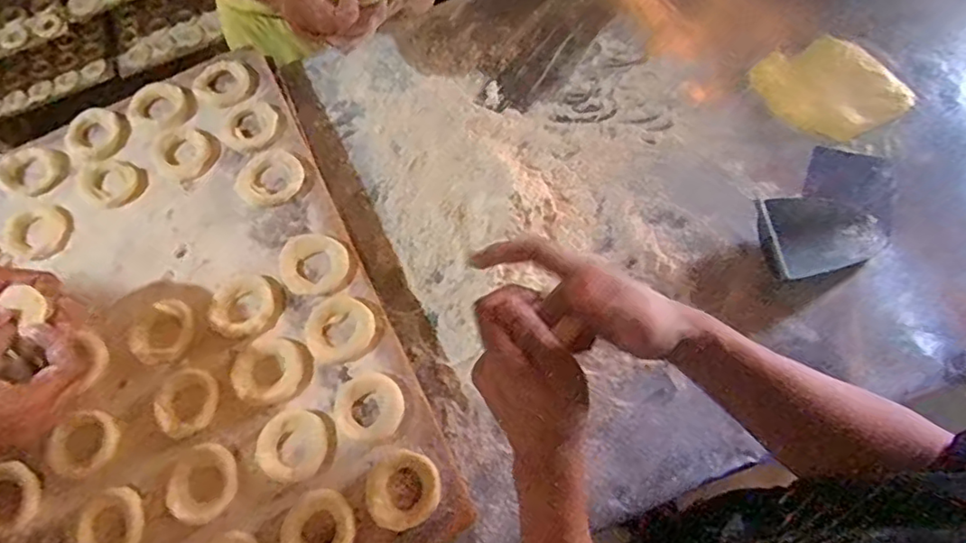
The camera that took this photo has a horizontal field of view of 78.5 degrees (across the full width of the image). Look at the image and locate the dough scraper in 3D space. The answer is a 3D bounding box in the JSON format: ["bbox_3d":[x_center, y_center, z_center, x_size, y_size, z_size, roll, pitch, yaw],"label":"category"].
[{"bbox_3d":[0.332,-0.040,0.576,0.113,0.015,0.080,-14,69,1],"label":"dough scraper"}]

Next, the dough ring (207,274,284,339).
[{"bbox_3d":[-0.234,0.033,0.582,0.065,0.010,0.066,-2,69,5],"label":"dough ring"}]

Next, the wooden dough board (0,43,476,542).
[{"bbox_3d":[-0.323,0.056,0.592,0.419,0.035,0.593,-27,69,-4],"label":"wooden dough board"}]

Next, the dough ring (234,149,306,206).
[{"bbox_3d":[-0.230,-0.101,0.637,0.072,0.016,0.057,-23,69,-3],"label":"dough ring"}]

